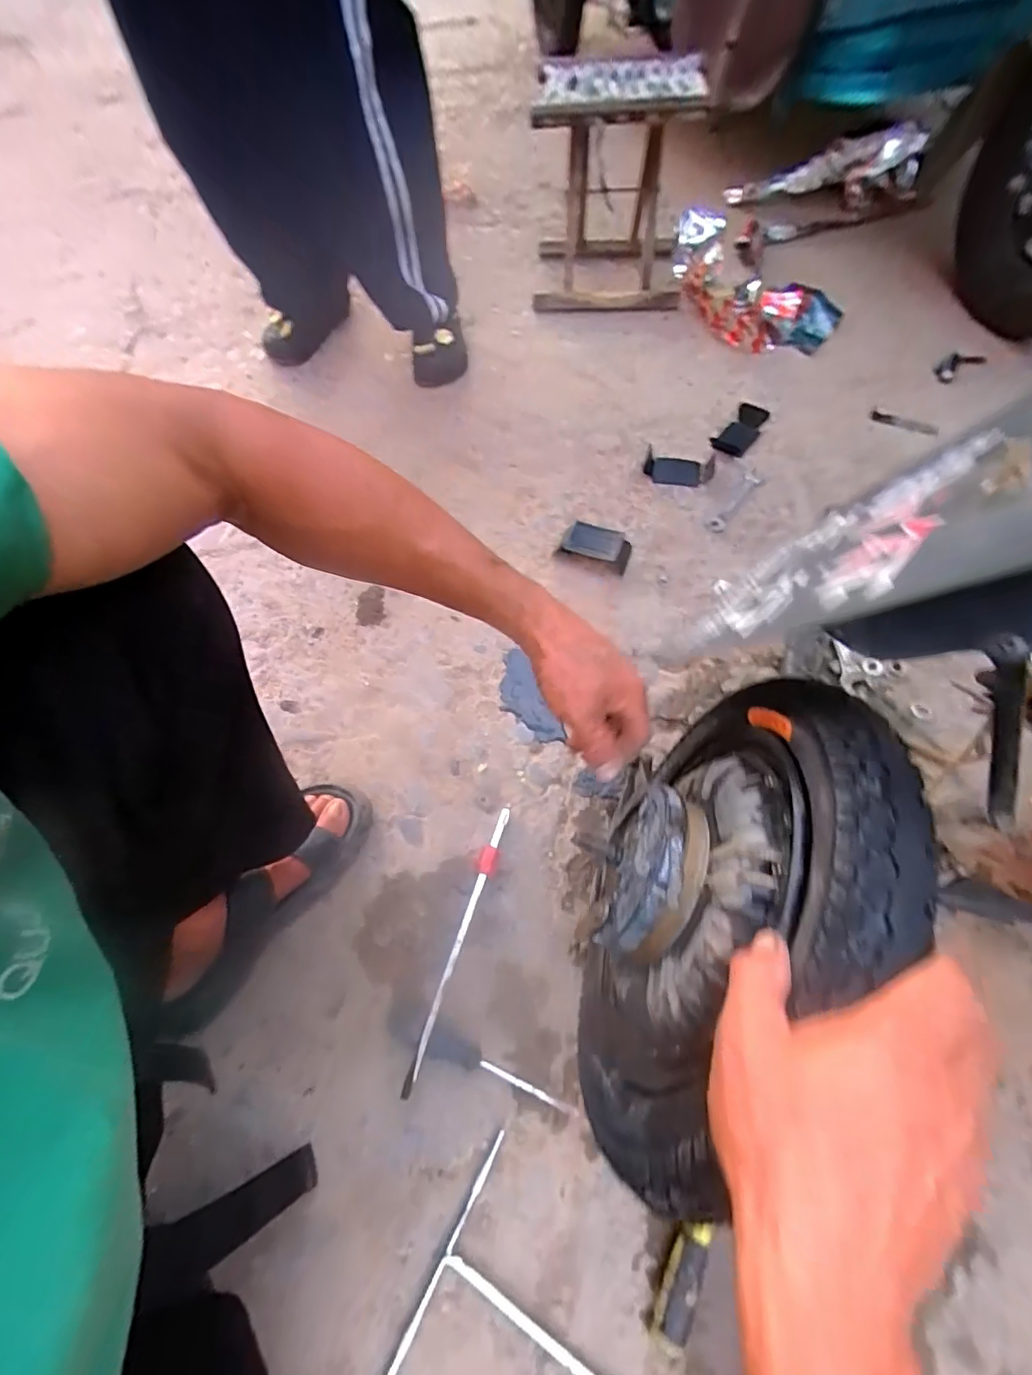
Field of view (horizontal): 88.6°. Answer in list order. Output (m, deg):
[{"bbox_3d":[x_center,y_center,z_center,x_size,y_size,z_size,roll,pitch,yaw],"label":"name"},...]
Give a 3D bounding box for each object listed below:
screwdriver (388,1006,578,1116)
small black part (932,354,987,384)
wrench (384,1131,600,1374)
[{"bbox_3d":[-0.037,0.353,0.493,0.187,0.029,0.028,22,66,13],"label":"screwdriver"},{"bbox_3d":[0.768,-0.557,0.918,0.059,0.025,0.061,36,70,19],"label":"small black part"},{"bbox_3d":[0.043,0.526,0.408,0.245,0.015,0.177,26,67,16],"label":"wrench"}]

